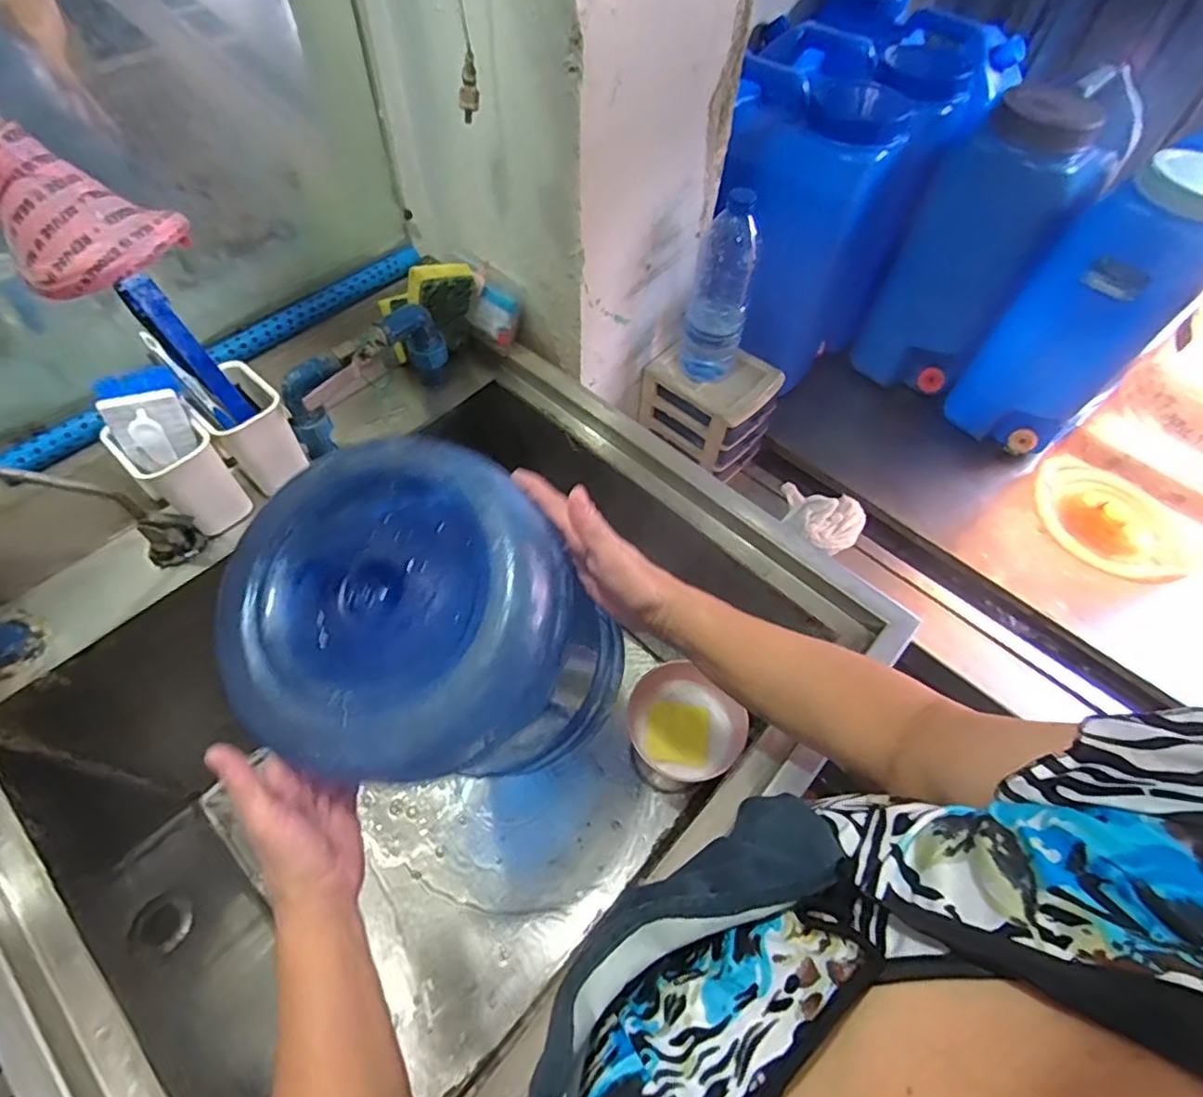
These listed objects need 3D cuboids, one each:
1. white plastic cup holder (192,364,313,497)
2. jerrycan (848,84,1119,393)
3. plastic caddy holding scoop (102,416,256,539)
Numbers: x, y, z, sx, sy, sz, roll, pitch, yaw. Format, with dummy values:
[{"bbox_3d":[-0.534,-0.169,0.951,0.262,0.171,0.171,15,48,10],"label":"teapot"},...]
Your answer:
[{"bbox_3d":[-0.359,-0.118,0.626,0.067,0.114,0.076,37,65,18],"label":"white plastic cup holder"},{"bbox_3d":[0.571,-0.447,0.929,0.182,0.390,0.252,37,65,18],"label":"jerrycan"},{"bbox_3d":[-0.406,-0.071,0.601,0.072,0.115,0.060,-39,68,-22],"label":"plastic caddy holding scoop"}]

